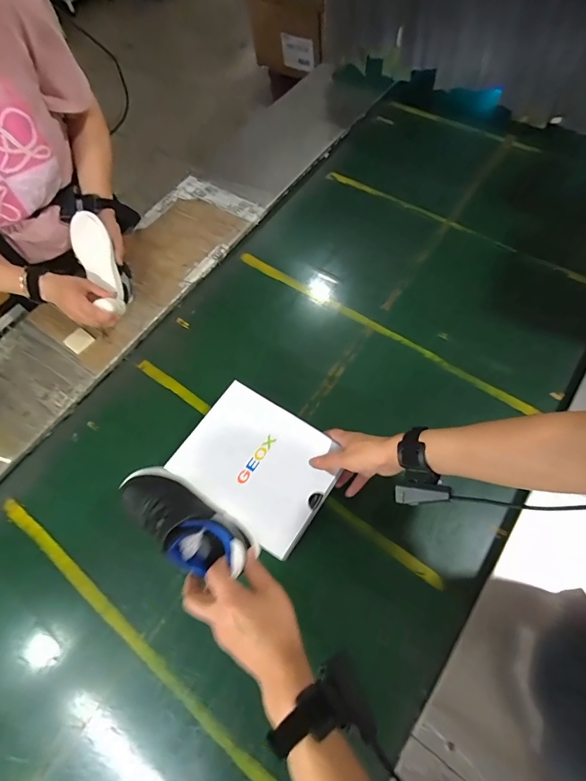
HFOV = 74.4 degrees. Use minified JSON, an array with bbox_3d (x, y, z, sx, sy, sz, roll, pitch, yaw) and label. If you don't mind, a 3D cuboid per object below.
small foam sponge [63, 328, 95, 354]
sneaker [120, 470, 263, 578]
[{"bbox_3d":[-0.459,-0.107,0.826,0.060,0.007,0.048,35,71,18],"label":"small foam sponge"},{"bbox_3d":[-0.135,0.158,0.472,0.188,0.076,0.070,27,69,24],"label":"sneaker"}]

